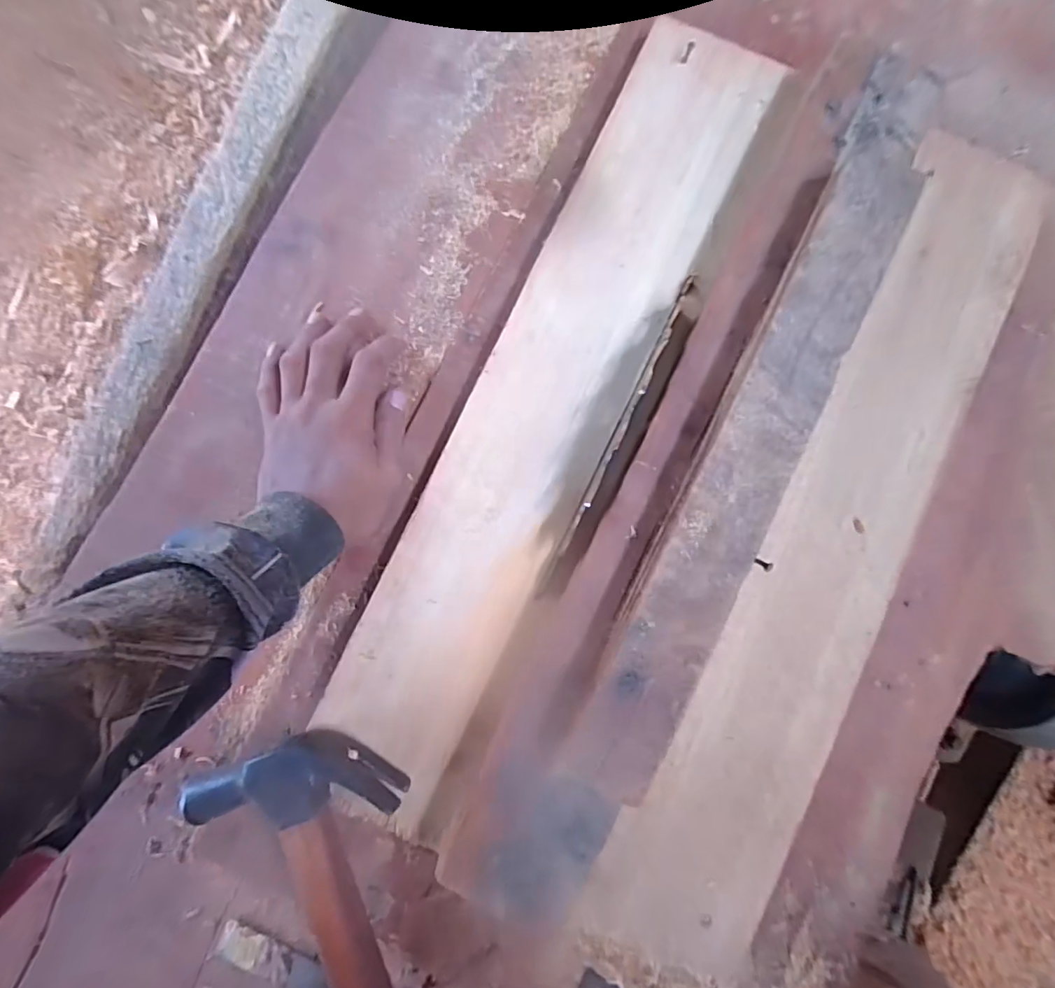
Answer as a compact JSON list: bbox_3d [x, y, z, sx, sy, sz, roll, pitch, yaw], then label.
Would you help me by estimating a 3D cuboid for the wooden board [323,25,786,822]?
[{"bbox_3d":[0.021,-0.068,0.339,0.101,0.026,0.543,25,85,3],"label":"wooden board"}]

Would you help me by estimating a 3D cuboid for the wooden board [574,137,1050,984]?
[{"bbox_3d":[0.204,0.027,0.327,0.090,0.031,0.564,26,85,3],"label":"wooden board"}]

